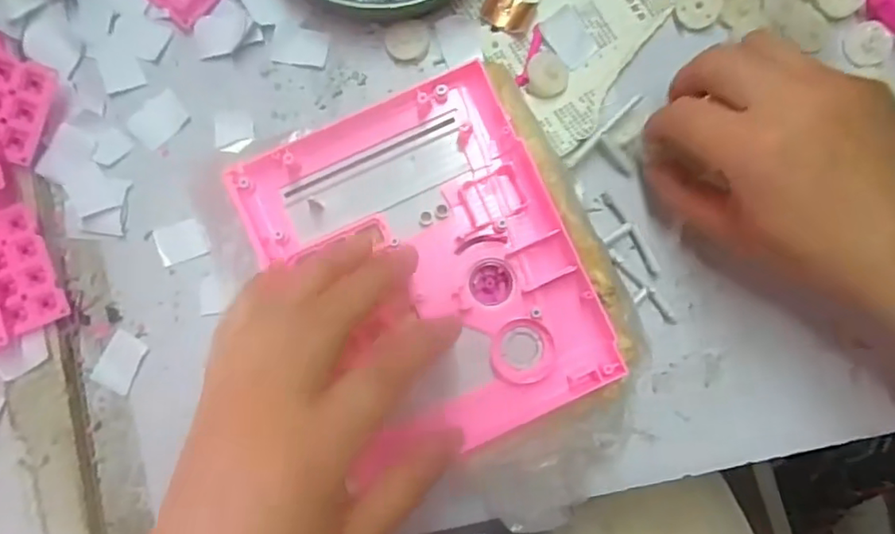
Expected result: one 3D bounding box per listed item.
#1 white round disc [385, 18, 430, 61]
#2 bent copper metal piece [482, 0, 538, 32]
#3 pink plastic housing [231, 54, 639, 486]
[{"bbox_3d":[-0.022,-0.123,0.320,0.023,0.004,0.021,0,88,-1],"label":"white round disc"},{"bbox_3d":[0.033,-0.137,0.317,0.026,0.004,0.021,18,88,-1],"label":"bent copper metal piece"},{"bbox_3d":[-0.009,0.003,0.280,0.131,0.020,0.163,-24,89,-2],"label":"pink plastic housing"}]

